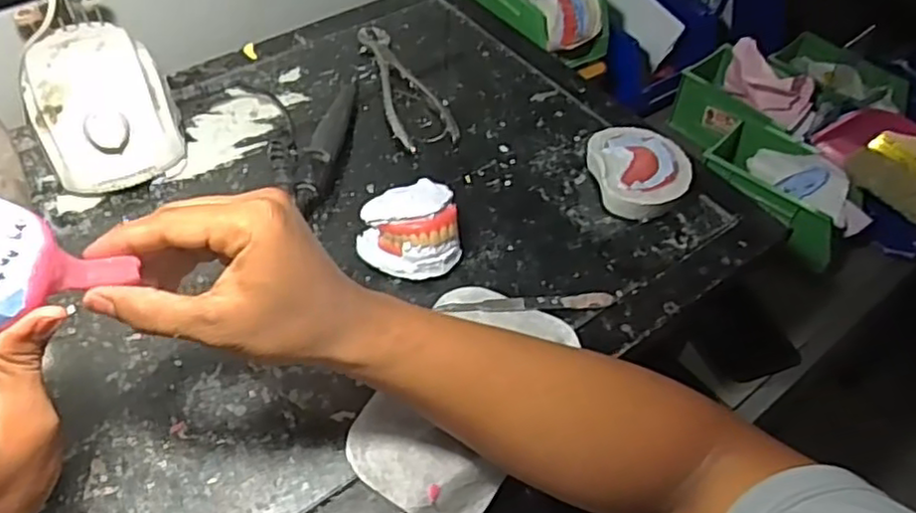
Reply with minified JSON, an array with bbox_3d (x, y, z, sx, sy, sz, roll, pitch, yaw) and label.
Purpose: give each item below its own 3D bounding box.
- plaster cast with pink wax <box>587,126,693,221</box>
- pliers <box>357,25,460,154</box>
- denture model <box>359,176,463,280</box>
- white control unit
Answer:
[{"bbox_3d":[0.157,-0.073,0.603,0.078,0.037,0.100,-3,51,-7],"label":"plaster cast with pink wax"},{"bbox_3d":[-0.056,-0.175,0.687,0.056,0.012,0.200,-13,53,-15],"label":"pliers"},{"bbox_3d":[-0.038,-0.023,0.535,0.074,0.053,0.068,-2,51,-6],"label":"denture model"},{"bbox_3d":[-0.300,-0.125,0.587,0.110,0.079,0.138,-17,54,-18],"label":"white control unit"}]

